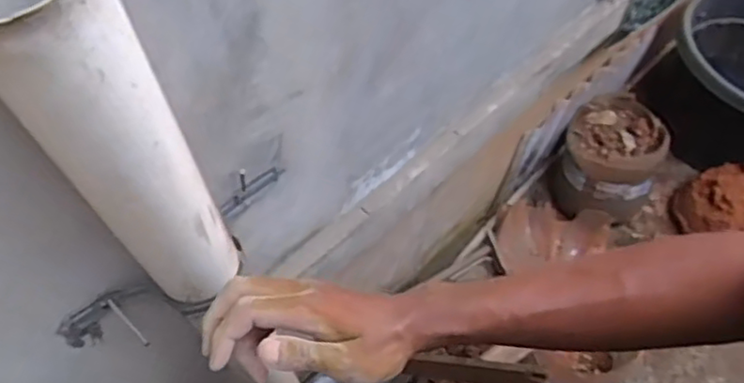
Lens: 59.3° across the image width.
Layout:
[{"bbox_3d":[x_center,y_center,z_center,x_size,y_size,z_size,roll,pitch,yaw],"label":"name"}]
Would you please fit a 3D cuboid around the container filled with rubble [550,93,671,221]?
[{"bbox_3d":[0.626,-0.092,1.734,0.242,0.237,0.259,1,58,-2],"label":"container filled with rubble"}]

